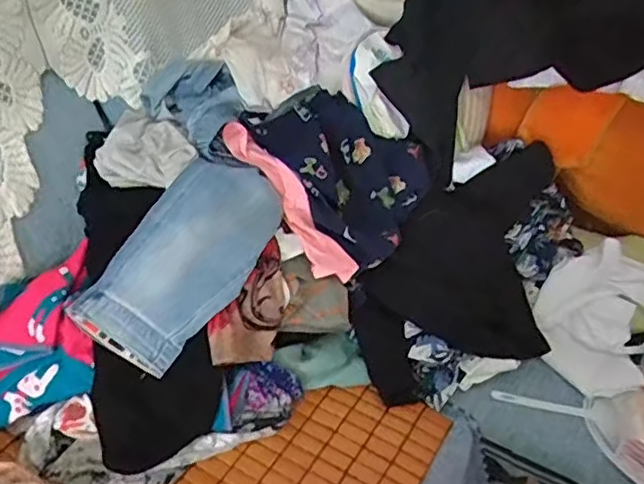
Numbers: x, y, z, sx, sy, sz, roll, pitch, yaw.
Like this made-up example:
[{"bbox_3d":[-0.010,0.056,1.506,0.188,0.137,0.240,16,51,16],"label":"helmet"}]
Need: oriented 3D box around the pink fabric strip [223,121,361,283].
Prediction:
[{"bbox_3d":[-0.049,-0.057,0.841,0.061,0.020,0.263,-27,74,-38],"label":"pink fabric strip"}]

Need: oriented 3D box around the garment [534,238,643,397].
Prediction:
[{"bbox_3d":[0.440,0.116,0.946,0.217,0.052,0.227,-1,69,3],"label":"garment"}]

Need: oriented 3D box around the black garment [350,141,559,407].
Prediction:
[{"bbox_3d":[0.244,0.021,0.926,0.228,0.117,0.498,28,61,26],"label":"black garment"}]

